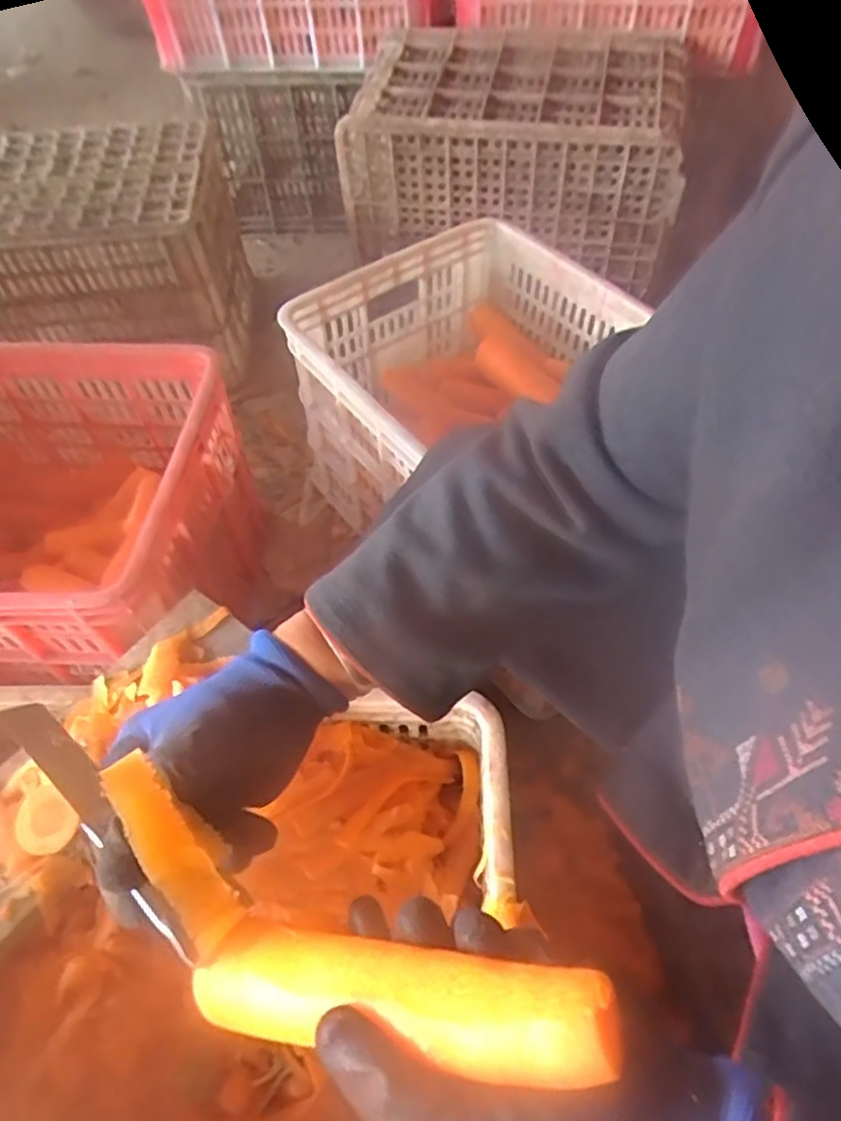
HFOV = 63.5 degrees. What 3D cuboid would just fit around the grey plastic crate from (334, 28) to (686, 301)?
[{"bbox_3d":[0.156,-0.648,1.090,0.494,0.268,0.294,11,56,10],"label":"grey plastic crate"}]

